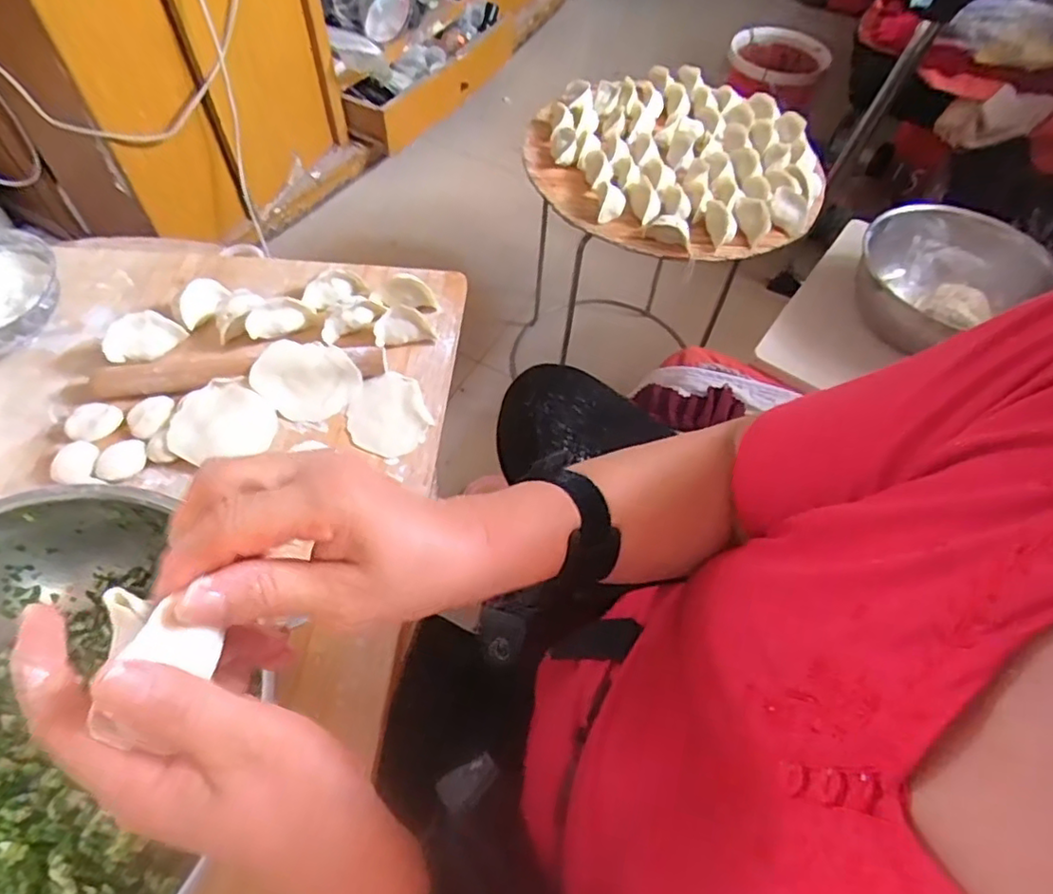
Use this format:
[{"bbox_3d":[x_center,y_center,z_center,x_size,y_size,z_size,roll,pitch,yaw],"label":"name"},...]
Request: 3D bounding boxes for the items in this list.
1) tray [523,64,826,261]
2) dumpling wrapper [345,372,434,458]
[{"bbox_3d":[0.204,-0.403,0.857,0.392,0.045,0.364,-15,59,-13],"label":"tray"},{"bbox_3d":[-0.121,-0.028,0.538,0.066,0.006,0.083,-20,60,-16],"label":"dumpling wrapper"}]

